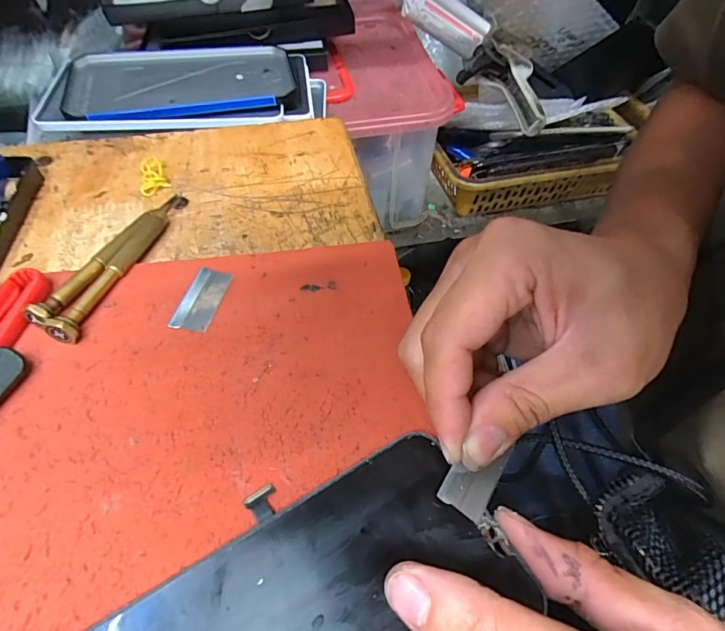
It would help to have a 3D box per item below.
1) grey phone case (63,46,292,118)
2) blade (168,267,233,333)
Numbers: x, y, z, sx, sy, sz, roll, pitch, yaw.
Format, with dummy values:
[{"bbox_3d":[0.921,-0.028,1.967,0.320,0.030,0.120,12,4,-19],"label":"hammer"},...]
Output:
[{"bbox_3d":[-0.152,-0.206,0.383,0.181,0.012,0.093,-16,55,-14],"label":"grey phone case"},{"bbox_3d":[-0.081,-0.009,0.225,0.019,0.004,0.037,15,57,2],"label":"blade"}]

